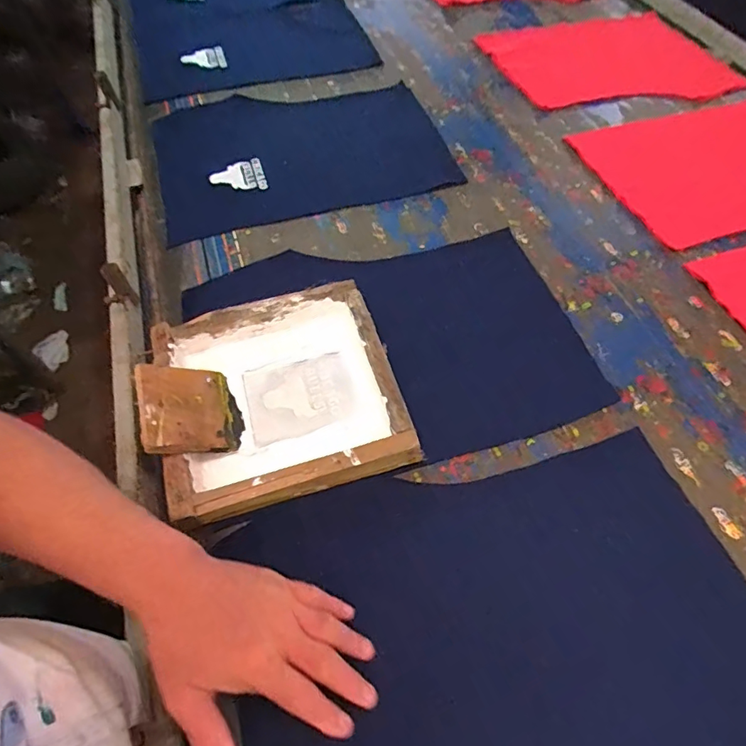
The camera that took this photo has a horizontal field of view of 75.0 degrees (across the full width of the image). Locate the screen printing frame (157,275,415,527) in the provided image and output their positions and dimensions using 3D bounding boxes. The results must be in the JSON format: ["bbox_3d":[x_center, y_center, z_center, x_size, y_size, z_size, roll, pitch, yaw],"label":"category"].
[{"bbox_3d":[-0.107,0.025,0.565,0.253,0.057,0.242,-15,58,-8],"label":"screen printing frame"}]

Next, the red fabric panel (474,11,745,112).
[{"bbox_3d":[0.479,-0.653,0.992,0.426,0.043,0.315,-15,58,-7],"label":"red fabric panel"}]

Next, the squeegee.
[{"bbox_3d":[-0.197,0.038,0.526,0.106,0.013,0.101,6,50,-41],"label":"squeegee"}]

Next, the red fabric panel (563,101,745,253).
[{"bbox_3d":[0.609,-0.349,0.830,0.465,0.013,0.320,-13,60,-8],"label":"red fabric panel"}]

